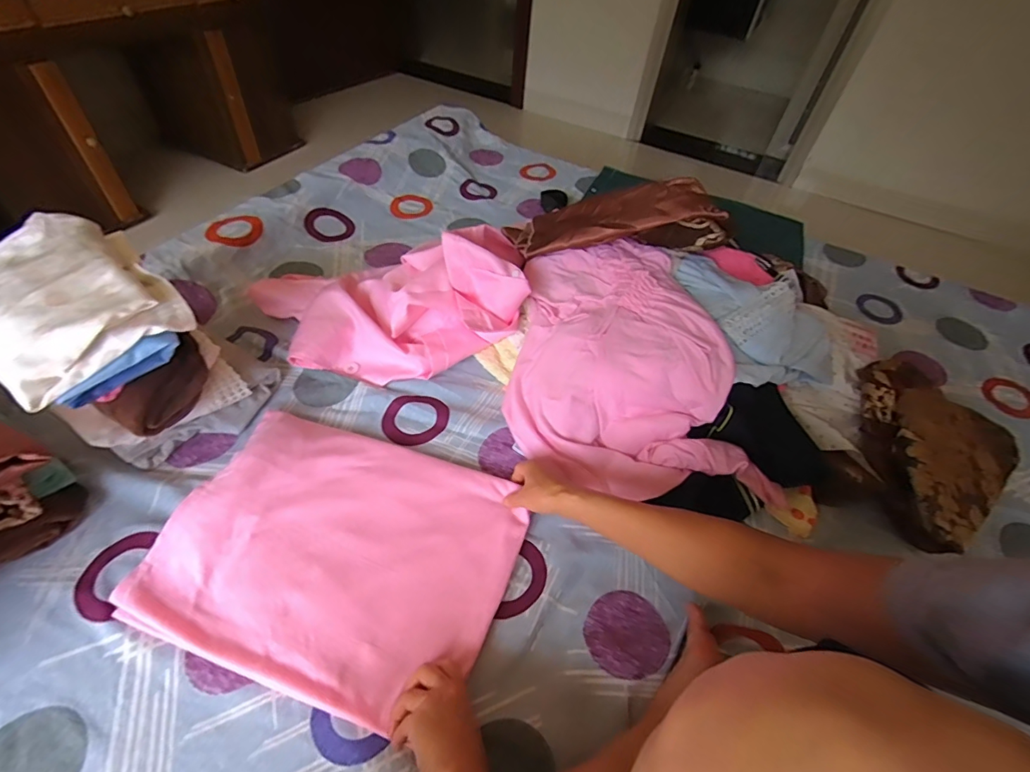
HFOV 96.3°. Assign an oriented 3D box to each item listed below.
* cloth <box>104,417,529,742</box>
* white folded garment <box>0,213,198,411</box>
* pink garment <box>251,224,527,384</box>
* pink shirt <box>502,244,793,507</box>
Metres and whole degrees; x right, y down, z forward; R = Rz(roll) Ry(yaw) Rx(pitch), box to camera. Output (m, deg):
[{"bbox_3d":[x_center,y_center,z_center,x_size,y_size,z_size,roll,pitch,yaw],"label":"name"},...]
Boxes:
[{"bbox_3d":[-0.194,0.180,0.526,0.368,0.037,0.278,17,51,8],"label":"cloth"},{"bbox_3d":[-0.499,-0.103,0.511,0.225,0.055,0.167,37,55,23],"label":"white folded garment"},{"bbox_3d":[-0.202,-0.140,0.732,0.426,0.143,0.227,-4,52,-10],"label":"pink garment"},{"bbox_3d":[0.165,-0.039,0.683,0.324,0.149,0.397,4,51,-3],"label":"pink shirt"}]

